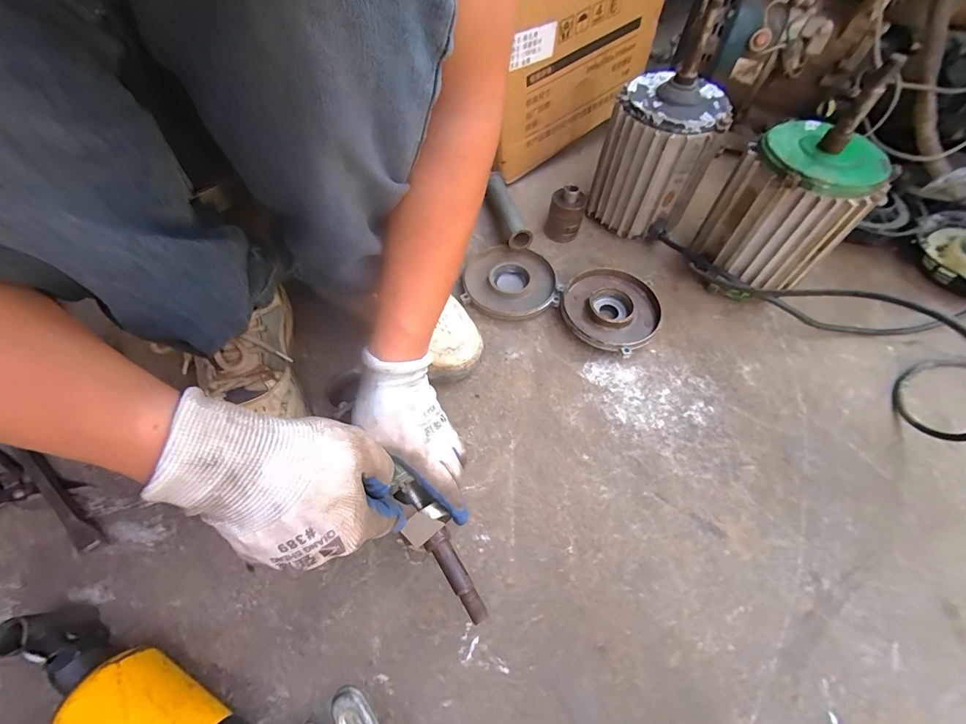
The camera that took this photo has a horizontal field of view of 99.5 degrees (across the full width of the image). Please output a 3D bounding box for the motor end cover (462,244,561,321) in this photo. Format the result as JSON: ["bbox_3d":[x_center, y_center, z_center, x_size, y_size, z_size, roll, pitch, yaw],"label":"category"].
[{"bbox_3d":[0.039,-0.113,0.579,0.128,0.023,0.120,6,59,3],"label":"motor end cover"}]

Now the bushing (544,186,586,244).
[{"bbox_3d":[0.124,-0.222,0.618,0.051,0.073,0.041,14,60,8],"label":"bushing"}]

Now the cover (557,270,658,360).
[{"bbox_3d":[0.171,-0.066,0.548,0.126,0.031,0.131,-17,60,-10],"label":"cover"}]

